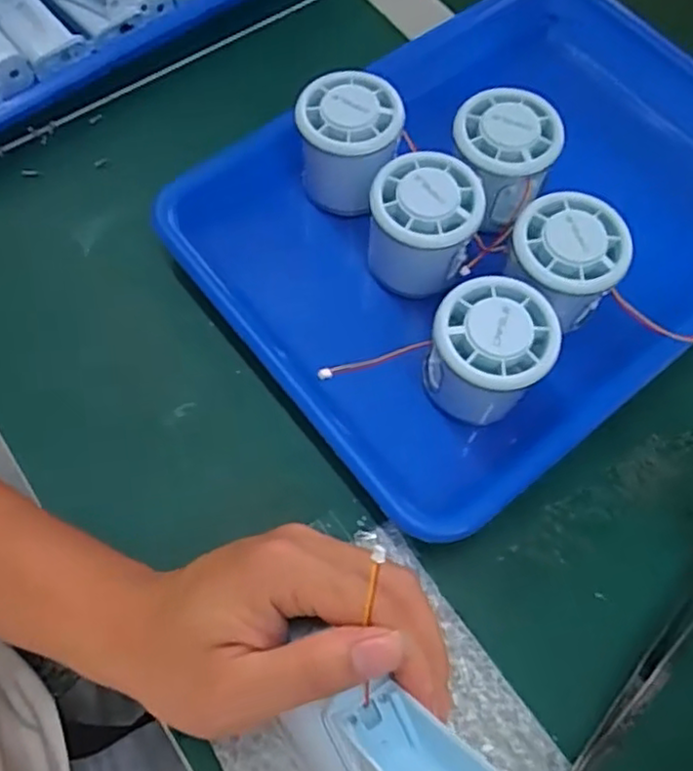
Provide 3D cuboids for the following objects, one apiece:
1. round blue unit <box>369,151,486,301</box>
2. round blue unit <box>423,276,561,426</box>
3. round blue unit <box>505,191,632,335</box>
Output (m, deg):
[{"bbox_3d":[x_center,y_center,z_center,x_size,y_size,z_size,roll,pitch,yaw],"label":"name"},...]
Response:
[{"bbox_3d":[0.040,-0.082,0.371,0.054,0.056,0.059,1,66,-2],"label":"round blue unit"},{"bbox_3d":[0.068,-0.015,0.339,0.055,0.054,0.053,1,66,-2],"label":"round blue unit"},{"bbox_3d":[0.110,-0.061,0.358,0.056,0.047,0.060,1,66,-2],"label":"round blue unit"}]

